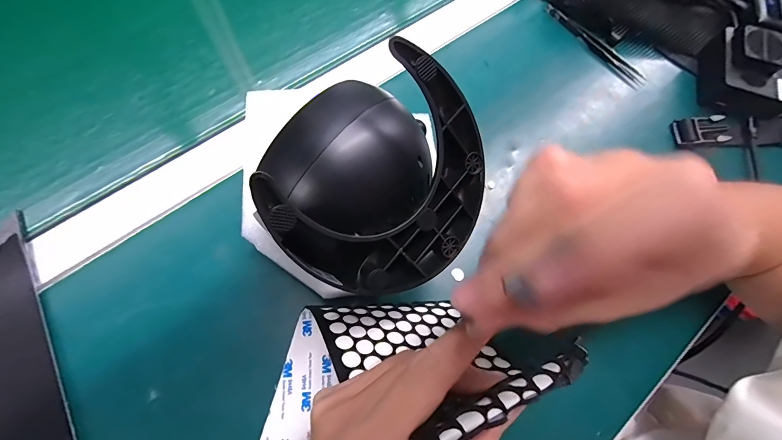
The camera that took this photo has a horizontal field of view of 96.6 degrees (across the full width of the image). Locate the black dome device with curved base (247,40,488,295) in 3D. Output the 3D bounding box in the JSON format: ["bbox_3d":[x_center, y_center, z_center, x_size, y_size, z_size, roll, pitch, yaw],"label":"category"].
[{"bbox_3d":[-0.013,-0.021,0.200,0.114,0.073,0.105,-41,116,-15],"label":"black dome device with curved base"}]

